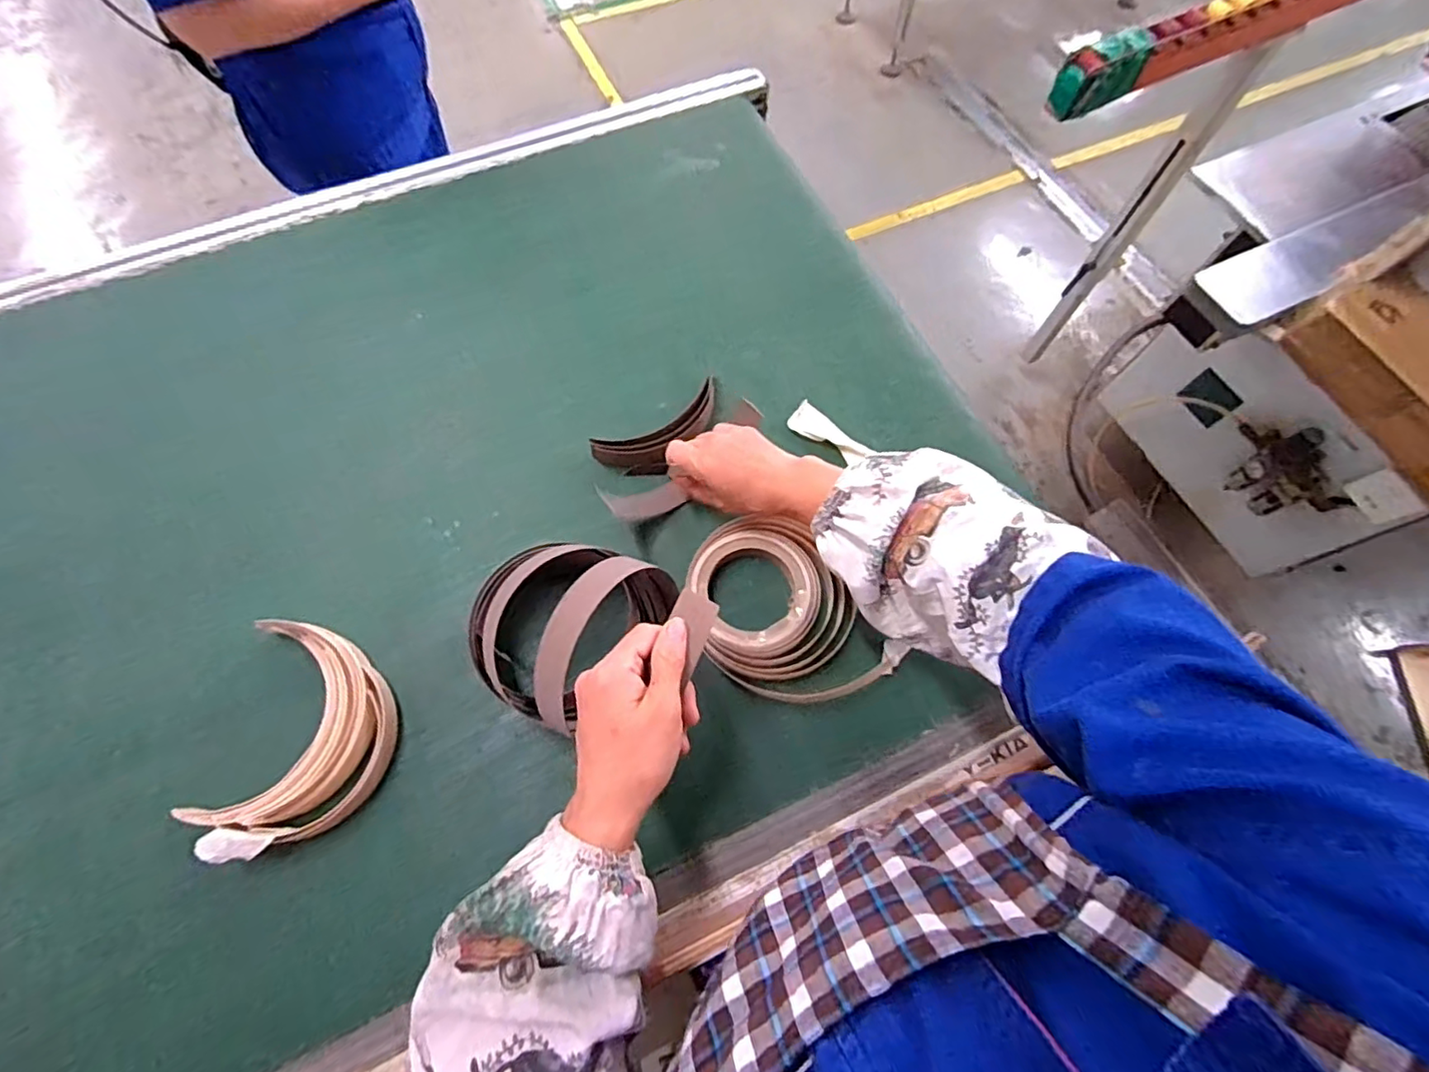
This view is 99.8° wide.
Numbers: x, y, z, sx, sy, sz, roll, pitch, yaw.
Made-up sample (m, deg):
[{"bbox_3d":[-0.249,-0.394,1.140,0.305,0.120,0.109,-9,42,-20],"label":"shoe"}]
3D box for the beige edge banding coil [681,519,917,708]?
[{"bbox_3d":[0.053,0.067,0.514,0.125,0.029,0.171,-28,71,-11],"label":"beige edge banding coil"}]

